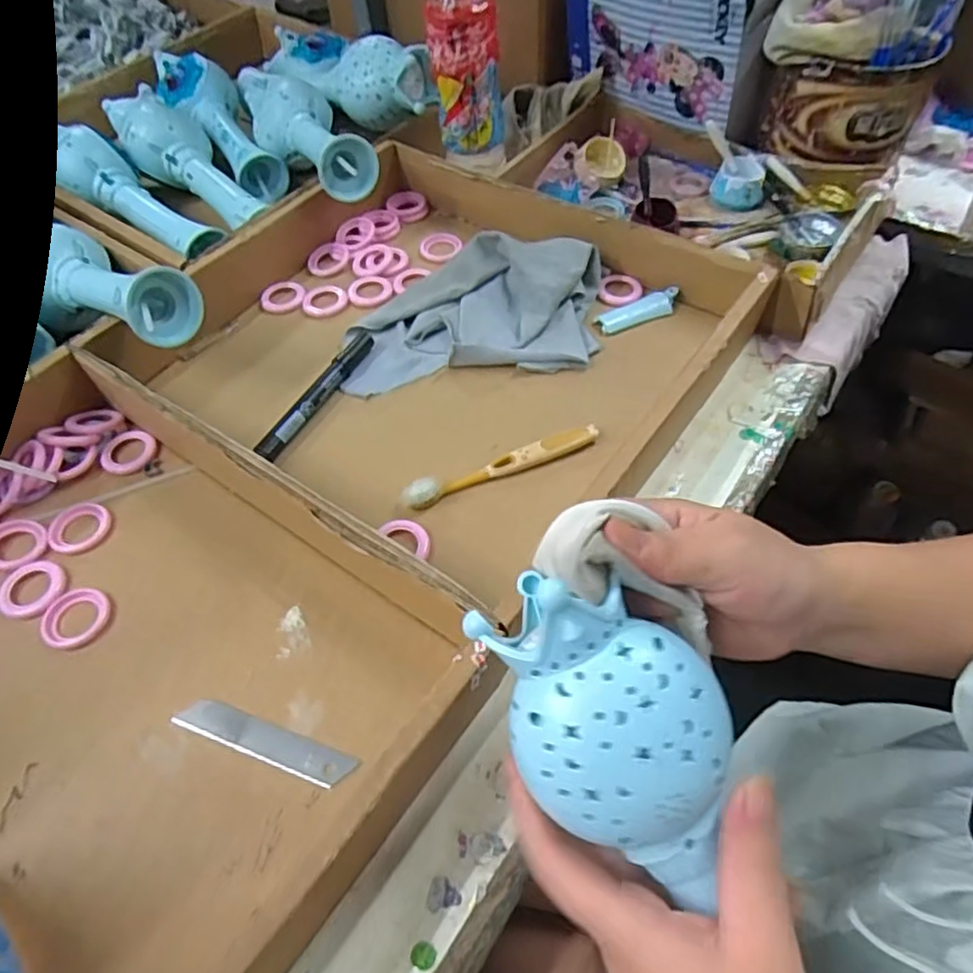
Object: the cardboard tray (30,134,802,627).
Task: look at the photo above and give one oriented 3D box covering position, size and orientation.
[{"bbox_3d":[-0.039,-0.114,0.498,0.377,0.082,0.343,30,61,21],"label":"cardboard tray"}]

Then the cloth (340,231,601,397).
[{"bbox_3d":[-0.006,-0.140,0.511,0.204,0.038,0.115,-6,56,-5],"label":"cloth"}]

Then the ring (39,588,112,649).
[{"bbox_3d":[-0.242,0.077,0.393,0.036,0.004,0.037,-1,55,1],"label":"ring"}]

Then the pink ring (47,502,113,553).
[{"bbox_3d":[-0.263,0.026,0.431,0.038,0.004,0.037,-1,55,1],"label":"pink ring"}]

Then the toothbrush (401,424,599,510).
[{"bbox_3d":[0.011,-0.014,0.445,0.137,0.010,0.020,-18,56,-11],"label":"toothbrush"}]

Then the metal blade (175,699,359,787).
[{"bbox_3d":[-0.115,0.132,0.346,0.099,0.004,0.018,16,55,14],"label":"metal blade"}]

